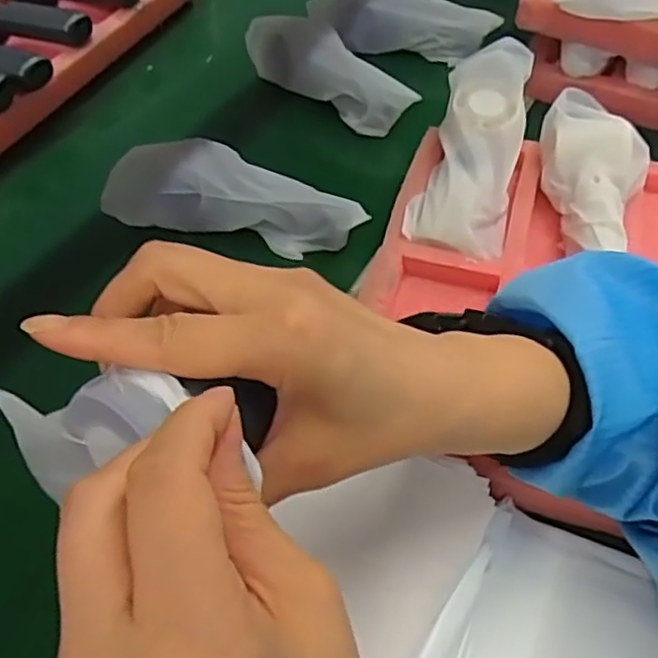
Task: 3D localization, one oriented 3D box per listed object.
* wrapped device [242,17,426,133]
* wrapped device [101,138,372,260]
[{"bbox_3d":[-0.002,-0.253,0.677,0.191,0.060,0.043,36,57,27],"label":"wrapped device"},{"bbox_3d":[-0.073,-0.107,0.555,0.195,0.056,0.061,5,49,4],"label":"wrapped device"}]

